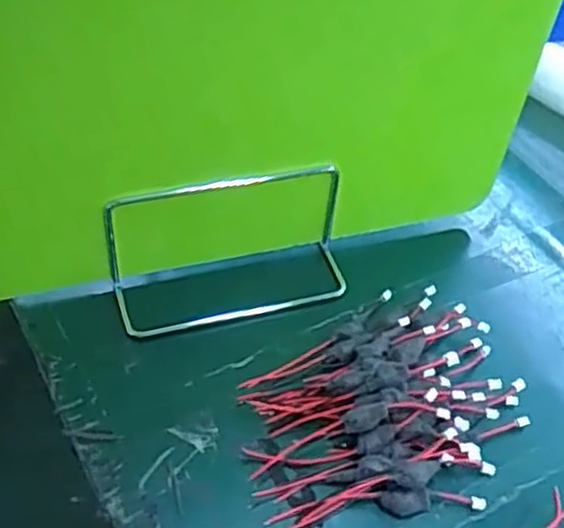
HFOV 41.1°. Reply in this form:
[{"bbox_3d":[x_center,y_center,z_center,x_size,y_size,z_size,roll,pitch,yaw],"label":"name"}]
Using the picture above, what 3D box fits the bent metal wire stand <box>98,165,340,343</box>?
[{"bbox_3d":[-0.030,-0.010,0.477,0.152,0.083,0.053,-10,49,-15],"label":"bent metal wire stand"}]

